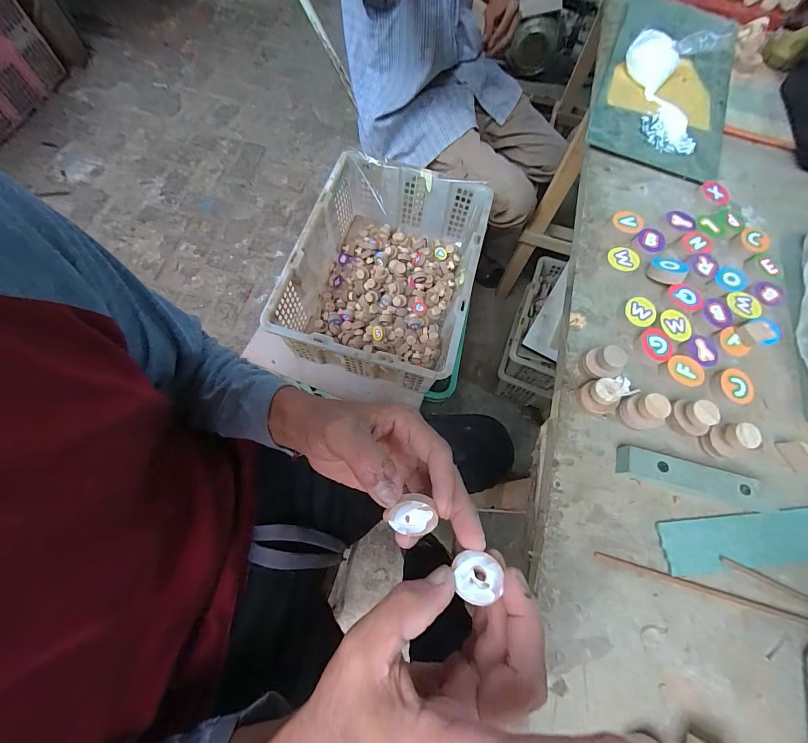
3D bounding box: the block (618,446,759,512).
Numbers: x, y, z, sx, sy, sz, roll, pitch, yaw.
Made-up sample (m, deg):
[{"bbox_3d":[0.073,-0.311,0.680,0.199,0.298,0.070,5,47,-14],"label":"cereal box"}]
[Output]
[{"bbox_3d":[0.216,0.080,0.264,0.108,0.014,0.022,15,69,2],"label":"block"}]

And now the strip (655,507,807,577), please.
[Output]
[{"bbox_3d":[0.322,0.118,0.259,0.273,0.004,0.036,-3,71,-4],"label":"strip"}]

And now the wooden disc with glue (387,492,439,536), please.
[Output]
[{"bbox_3d":[0.005,0.084,0.205,0.027,0.004,0.025,4,113,9],"label":"wooden disc with glue"}]

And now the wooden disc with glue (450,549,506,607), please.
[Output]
[{"bbox_3d":[0.042,0.115,0.197,0.027,0.004,0.025,4,46,-4],"label":"wooden disc with glue"}]

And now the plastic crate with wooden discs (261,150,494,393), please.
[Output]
[{"bbox_3d":[-0.034,-0.215,0.759,0.343,0.178,0.465,15,69,2],"label":"plastic crate with wooden discs"}]

